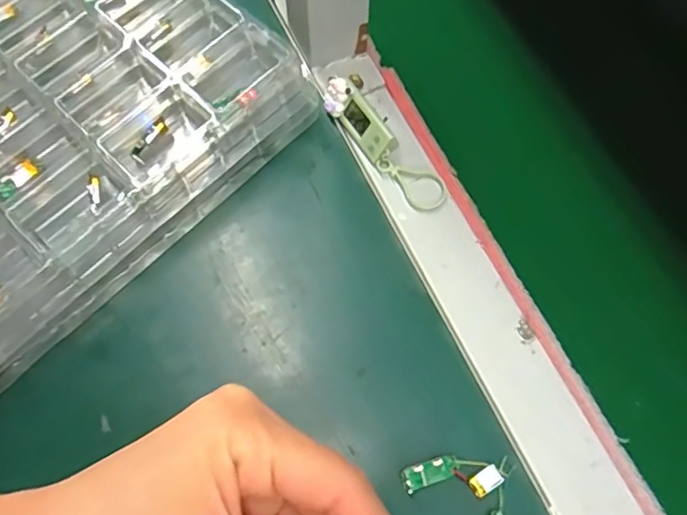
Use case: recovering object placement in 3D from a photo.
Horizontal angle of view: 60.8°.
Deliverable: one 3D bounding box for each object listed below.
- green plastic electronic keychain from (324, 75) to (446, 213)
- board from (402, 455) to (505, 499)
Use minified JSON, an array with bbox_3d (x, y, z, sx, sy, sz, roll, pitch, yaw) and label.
[{"bbox_3d":[0.025,-0.070,0.351,0.023,0.020,0.098,-36,71,-14],"label":"green plastic electronic keychain"},{"bbox_3d":[0.054,0.106,0.282,0.050,0.005,0.018,-4,67,-1],"label":"board"}]

